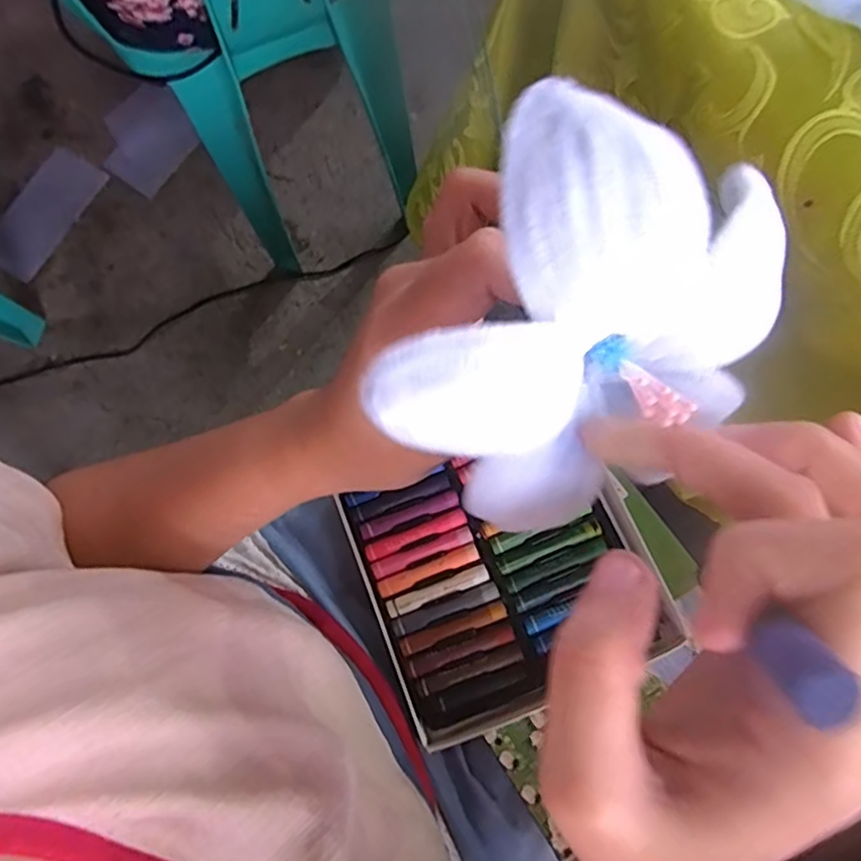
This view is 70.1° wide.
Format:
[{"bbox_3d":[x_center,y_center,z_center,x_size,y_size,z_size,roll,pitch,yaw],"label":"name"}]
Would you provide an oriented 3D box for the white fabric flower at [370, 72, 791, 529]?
[{"bbox_3d":[0.037,-0.019,0.145,0.073,0.061,0.083,29,81,5],"label":"white fabric flower"}]

